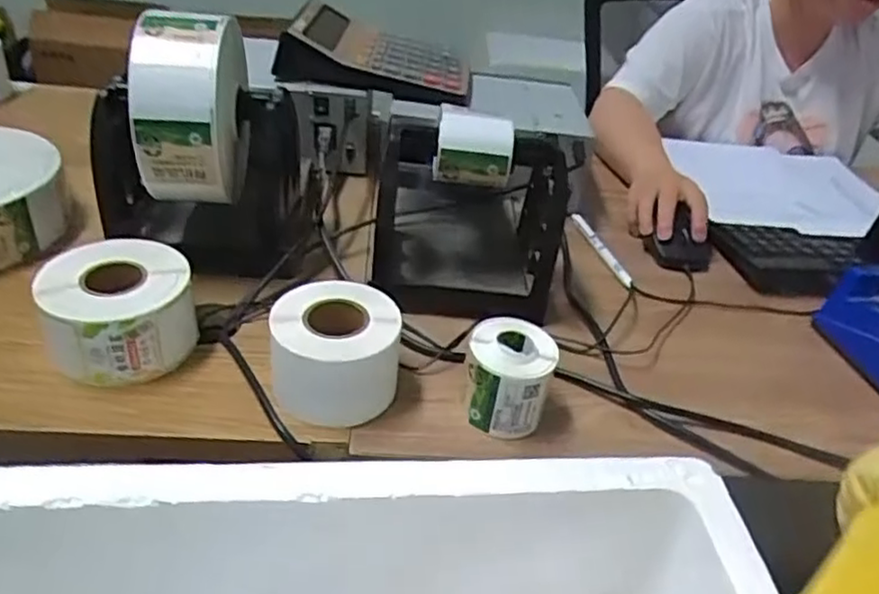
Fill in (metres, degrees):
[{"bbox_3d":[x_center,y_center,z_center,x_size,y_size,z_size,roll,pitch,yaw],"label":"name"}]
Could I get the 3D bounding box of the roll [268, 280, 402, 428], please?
[{"bbox_3d":[-0.070,0.038,0.483,0.082,0.066,0.079,5,36,-4],"label":"roll"}]

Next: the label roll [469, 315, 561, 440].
[{"bbox_3d":[0.048,0.056,0.486,0.055,0.060,0.055,8,36,1],"label":"label roll"}]

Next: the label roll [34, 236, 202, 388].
[{"bbox_3d":[-0.225,0.009,0.492,0.096,0.070,0.083,-16,42,-29],"label":"label roll"}]

